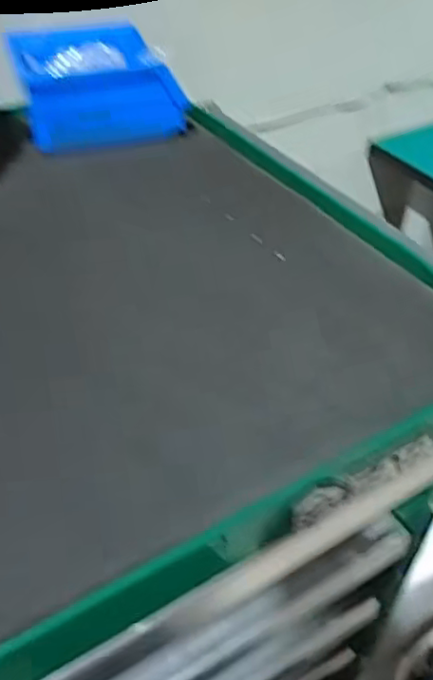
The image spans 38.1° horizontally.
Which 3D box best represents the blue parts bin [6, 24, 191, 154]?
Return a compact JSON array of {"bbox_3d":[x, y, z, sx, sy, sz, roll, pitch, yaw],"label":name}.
[{"bbox_3d":[-0.107,-0.225,0.554,0.132,0.068,0.103,-15,45,-17],"label":"blue parts bin"}]

